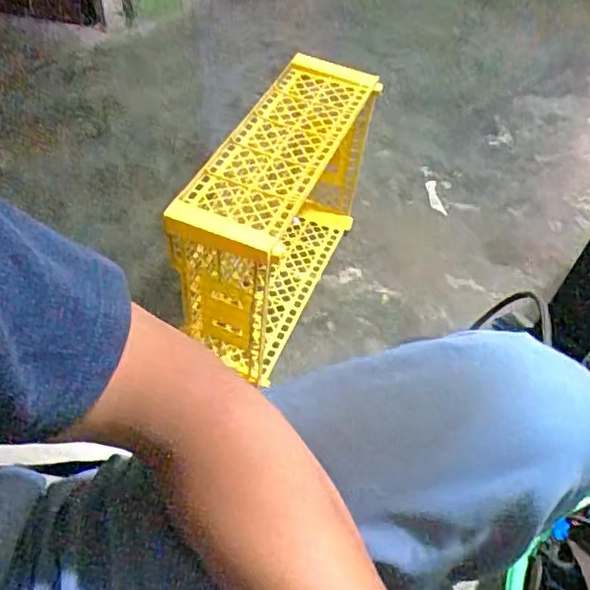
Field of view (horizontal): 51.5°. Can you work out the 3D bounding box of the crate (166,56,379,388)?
[{"bbox_3d":[-0.023,-0.118,0.946,0.141,0.310,0.416,20,52,11],"label":"crate"}]

